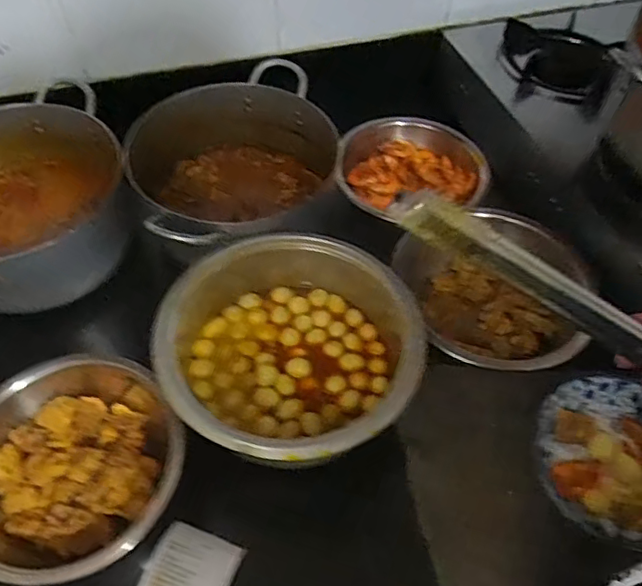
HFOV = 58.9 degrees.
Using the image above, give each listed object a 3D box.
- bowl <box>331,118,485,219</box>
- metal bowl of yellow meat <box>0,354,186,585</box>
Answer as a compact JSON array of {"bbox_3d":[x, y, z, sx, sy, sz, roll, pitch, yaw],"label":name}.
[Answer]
[{"bbox_3d":[0.130,-0.171,0.836,0.206,0.070,0.214,1,53,-1],"label":"bowl"},{"bbox_3d":[-0.255,0.162,0.564,0.203,0.095,0.202,1,53,-1],"label":"metal bowl of yellow meat"}]

